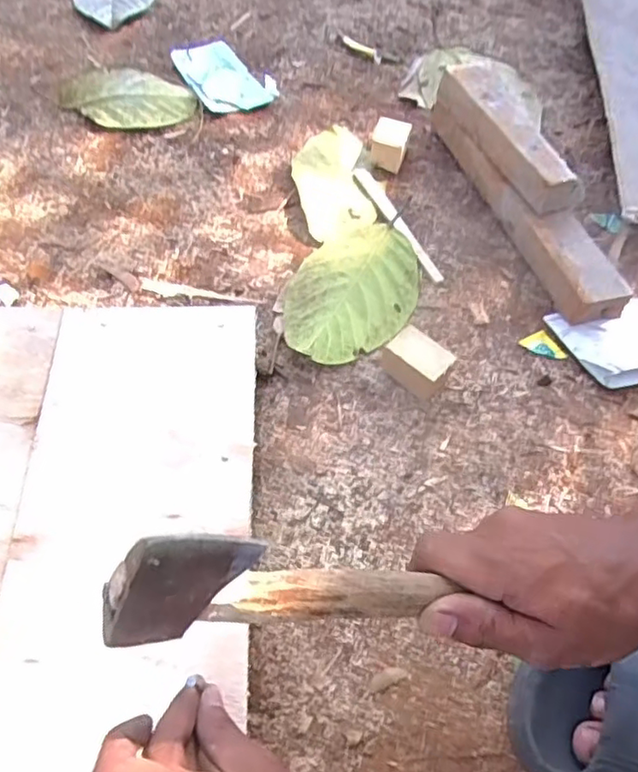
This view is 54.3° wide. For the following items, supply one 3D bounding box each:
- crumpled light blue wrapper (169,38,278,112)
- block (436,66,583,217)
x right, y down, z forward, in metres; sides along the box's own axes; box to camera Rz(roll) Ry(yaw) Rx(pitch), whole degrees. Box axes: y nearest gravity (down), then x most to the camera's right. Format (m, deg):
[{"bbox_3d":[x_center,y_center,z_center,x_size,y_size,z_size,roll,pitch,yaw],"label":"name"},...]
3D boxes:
[{"bbox_3d":[-0.122,-0.413,0.814,0.097,0.027,0.140,-26,63,-18],"label":"crumpled light blue wrapper"},{"bbox_3d":[0.206,-0.275,0.686,0.059,0.047,0.225,-18,60,-13],"label":"block"}]

